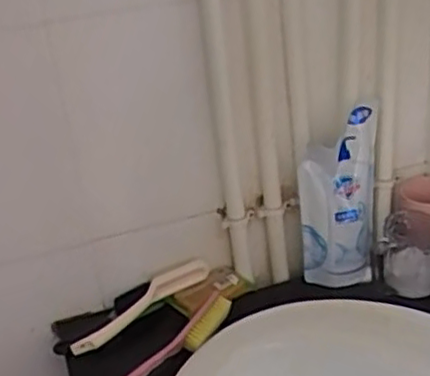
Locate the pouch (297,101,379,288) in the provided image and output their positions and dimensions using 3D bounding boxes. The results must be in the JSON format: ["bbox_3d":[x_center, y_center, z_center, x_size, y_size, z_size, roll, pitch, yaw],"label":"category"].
[{"bbox_3d":[0.166,0.013,0.916,0.102,0.233,0.068,0,27,13],"label":"pouch"}]

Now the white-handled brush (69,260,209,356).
[{"bbox_3d":[-0.101,0.163,0.923,0.212,0.047,0.035,-34,34,-15],"label":"white-handled brush"}]

